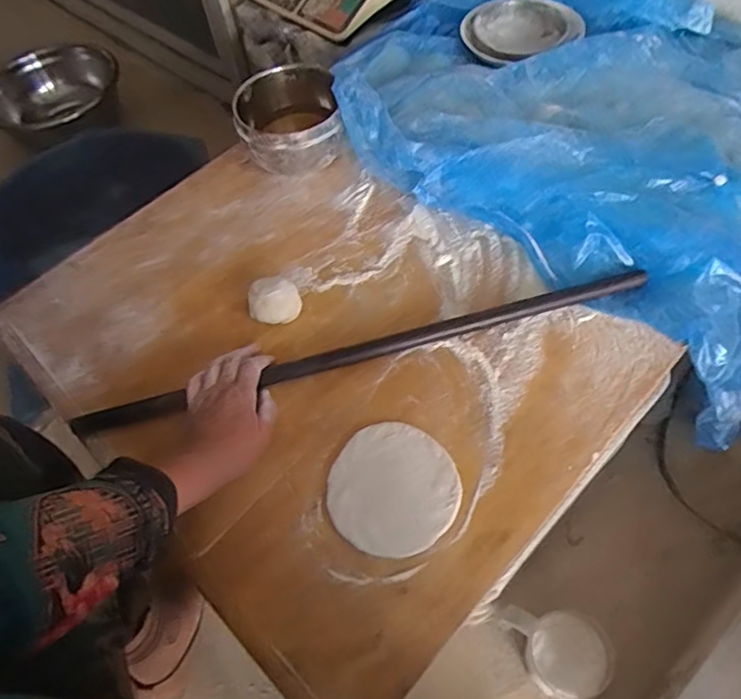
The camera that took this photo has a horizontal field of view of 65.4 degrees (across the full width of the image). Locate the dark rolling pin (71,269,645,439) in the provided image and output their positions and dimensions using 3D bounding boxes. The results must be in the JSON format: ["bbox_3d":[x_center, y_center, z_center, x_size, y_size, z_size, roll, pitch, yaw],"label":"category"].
[{"bbox_3d":[-0.010,0.001,0.669,0.673,0.021,0.027,-15,59,-2],"label":"dark rolling pin"}]

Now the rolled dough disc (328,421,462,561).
[{"bbox_3d":[0.021,0.137,0.576,0.126,0.015,0.129,-3,58,4],"label":"rolled dough disc"}]

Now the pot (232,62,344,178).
[{"bbox_3d":[-0.118,-0.319,0.828,0.135,0.089,0.165,-15,58,-4],"label":"pot"}]

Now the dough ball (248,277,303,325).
[{"bbox_3d":[-0.117,-0.059,0.701,0.061,0.038,0.060,-3,58,4],"label":"dough ball"}]

